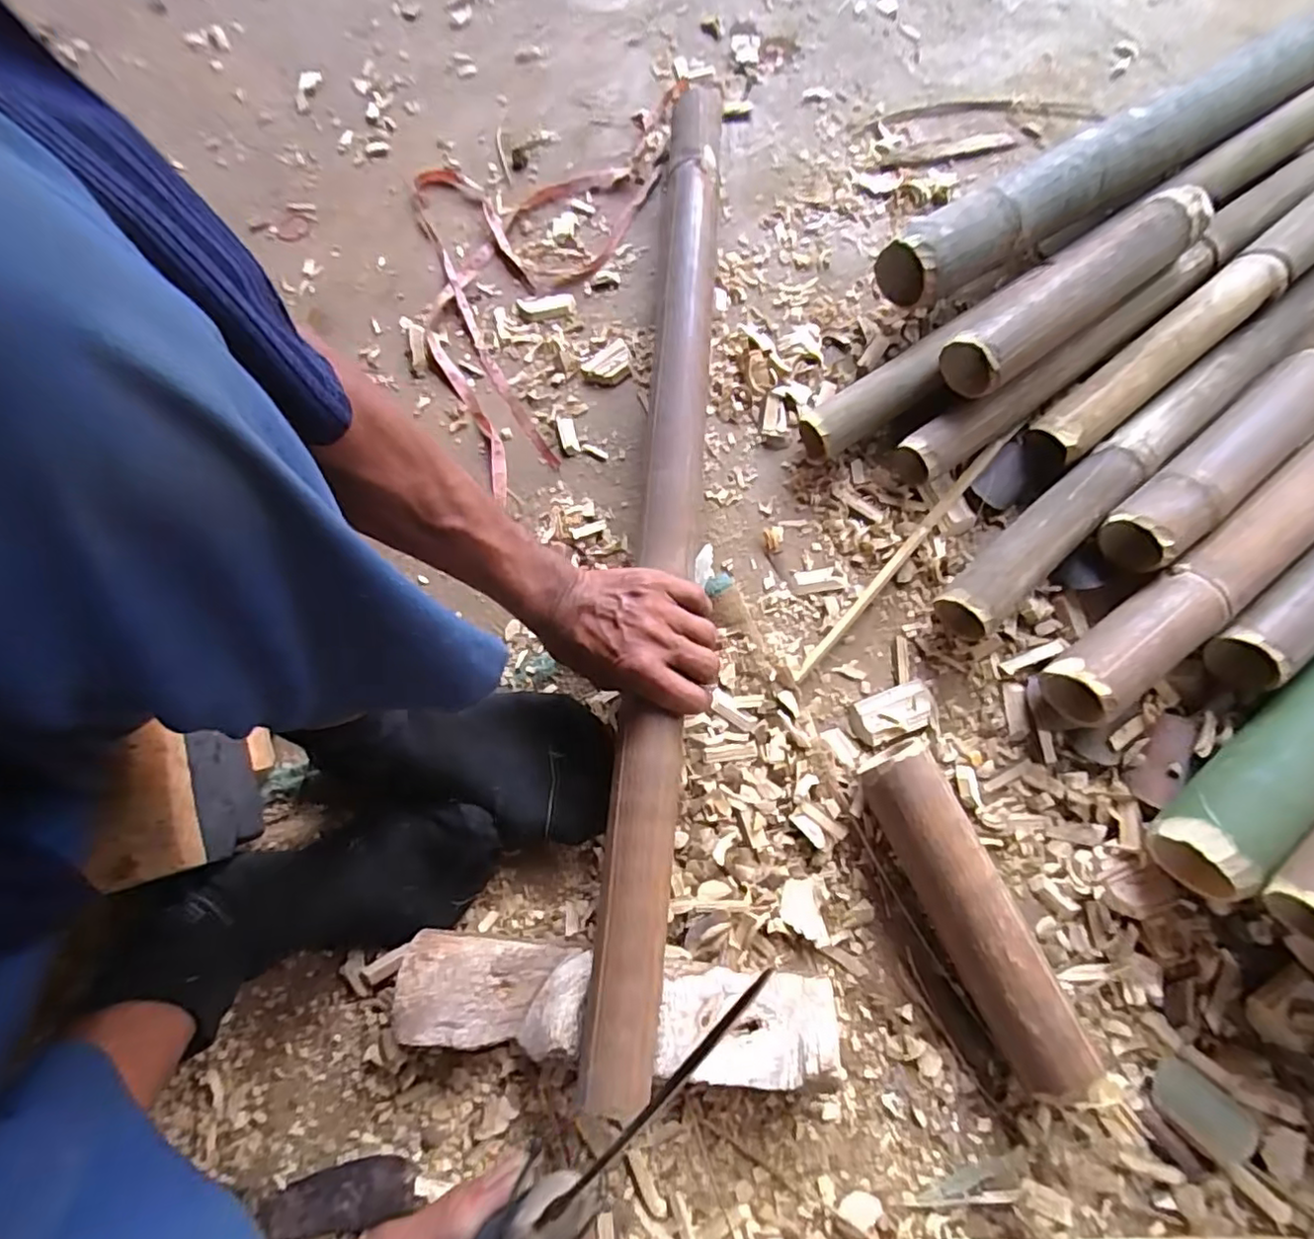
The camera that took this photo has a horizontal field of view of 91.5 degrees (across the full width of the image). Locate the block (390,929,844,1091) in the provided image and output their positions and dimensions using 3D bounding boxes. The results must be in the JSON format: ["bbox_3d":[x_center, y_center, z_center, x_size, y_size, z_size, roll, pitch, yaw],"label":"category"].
[{"bbox_3d":[-0.029,0.277,0.456,0.297,0.057,0.074,6,76,3],"label":"block"}]

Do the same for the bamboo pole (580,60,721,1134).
[{"bbox_3d":[0.007,-0.092,0.521,0.054,0.060,0.834,3,74,3],"label":"bamboo pole"}]

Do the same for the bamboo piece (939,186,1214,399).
[{"bbox_3d":[0.358,-0.281,0.545,0.252,0.054,0.058,-35,77,-7],"label":"bamboo piece"}]

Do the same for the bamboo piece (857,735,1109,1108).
[{"bbox_3d":[0.225,0.210,0.464,0.054,0.054,0.246,-25,76,-4],"label":"bamboo piece"}]

